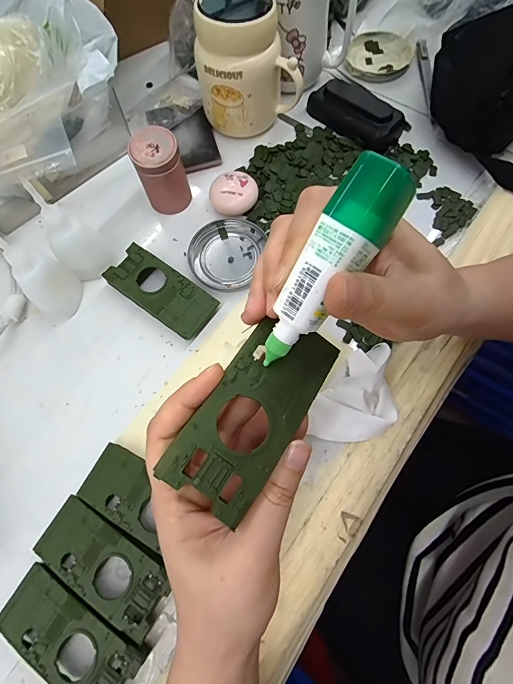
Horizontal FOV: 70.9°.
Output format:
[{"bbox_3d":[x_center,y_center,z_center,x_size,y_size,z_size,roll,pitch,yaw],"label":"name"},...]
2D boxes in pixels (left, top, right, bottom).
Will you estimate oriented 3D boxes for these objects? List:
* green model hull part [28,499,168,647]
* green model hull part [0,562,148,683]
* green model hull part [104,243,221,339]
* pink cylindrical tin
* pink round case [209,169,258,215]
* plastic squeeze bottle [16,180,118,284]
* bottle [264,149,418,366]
[{"bbox_3d":[-0.111,0.160,0.265,0.104,0.018,0.049,28,74,12],"label":"green model hull part"},{"bbox_3d":[-0.129,0.203,0.251,0.105,0.018,0.048,27,74,12],"label":"green model hull part"},{"bbox_3d":[-0.088,-0.047,0.338,0.103,0.020,0.046,34,76,14],"label":"green model hull part"},{"bbox_3d":[-0.092,-0.165,0.353,0.044,0.066,0.041,-1,71,3],"label":"pink cylindrical tin"},{"bbox_3d":[-0.022,-0.155,0.371,0.046,0.022,0.052,12,72,7],"label":"pink round case"},{"bbox_3d":[-0.160,-0.091,0.315,0.044,0.097,0.036,-39,73,-10],"label":"plastic squeeze bottle"},{"bbox_3d":[0.029,-0.030,0.156,0.024,0.017,0.095,38,111,14],"label":"bottle"}]

